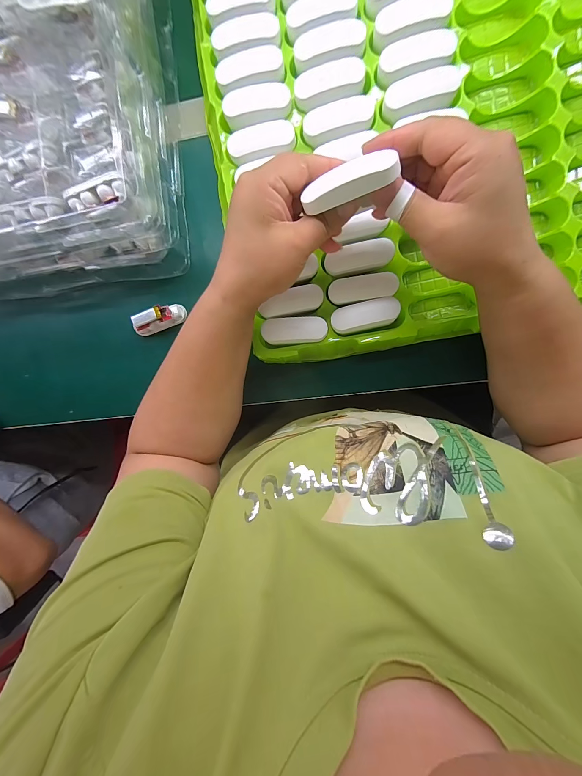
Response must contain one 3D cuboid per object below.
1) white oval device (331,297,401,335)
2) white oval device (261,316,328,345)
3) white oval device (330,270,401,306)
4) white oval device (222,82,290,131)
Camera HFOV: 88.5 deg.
[{"bbox_3d":[0.073,-0.071,0.294,0.064,0.013,0.026,-10,93,7],"label":"white oval device"},{"bbox_3d":[0.004,-0.058,0.304,0.064,0.014,0.026,-3,94,7],"label":"white oval device"},{"bbox_3d":[0.071,-0.098,0.293,0.065,0.008,0.024,-6,93,7],"label":"white oval device"},{"bbox_3d":[-0.033,-0.272,0.287,0.063,0.012,0.029,-9,93,7],"label":"white oval device"}]

